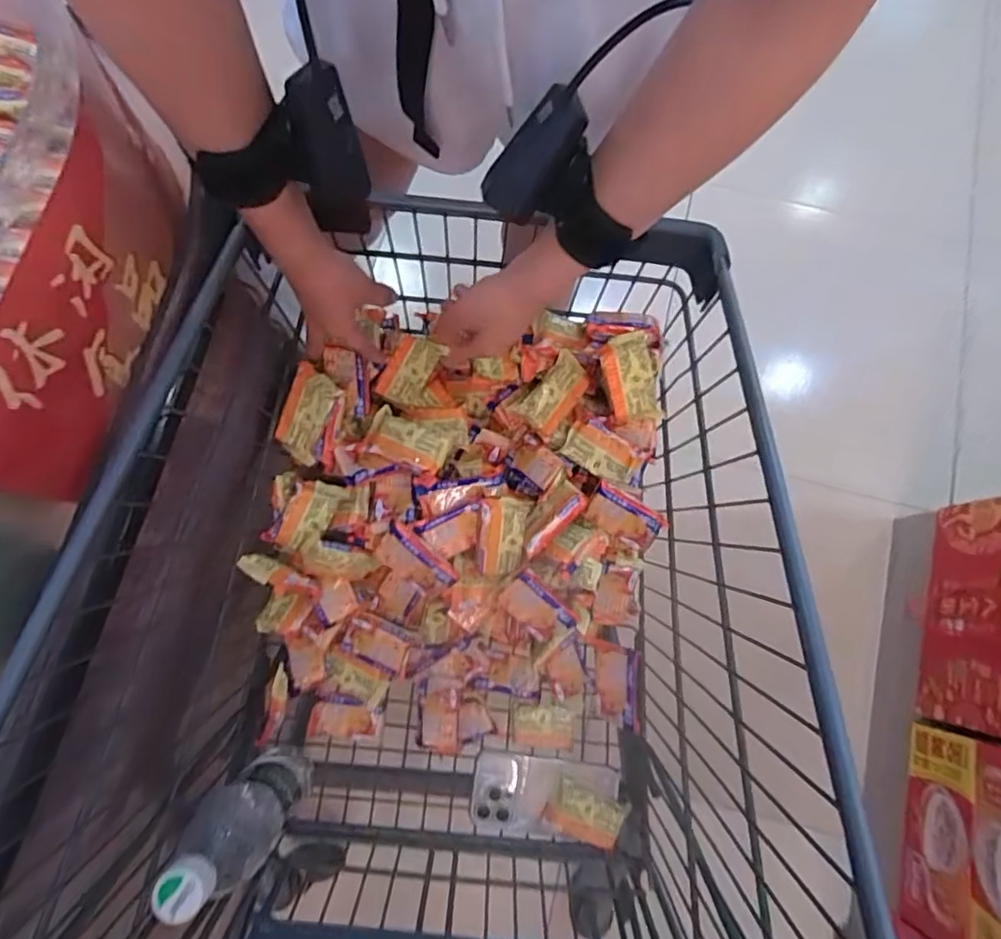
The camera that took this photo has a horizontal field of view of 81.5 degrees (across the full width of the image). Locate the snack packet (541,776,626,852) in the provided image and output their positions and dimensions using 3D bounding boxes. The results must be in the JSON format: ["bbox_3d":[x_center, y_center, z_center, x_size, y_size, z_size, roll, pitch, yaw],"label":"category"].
[{"bbox_3d":[0.082,0.340,0.576,0.070,0.035,0.048,29,79,4],"label":"snack packet"}]

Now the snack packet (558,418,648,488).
[{"bbox_3d":[0.098,-0.015,0.539,0.078,0.018,0.040,34,80,5],"label":"snack packet"}]

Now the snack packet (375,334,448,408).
[{"bbox_3d":[-0.091,-0.098,0.578,0.041,0.010,0.069,28,79,4],"label":"snack packet"}]

